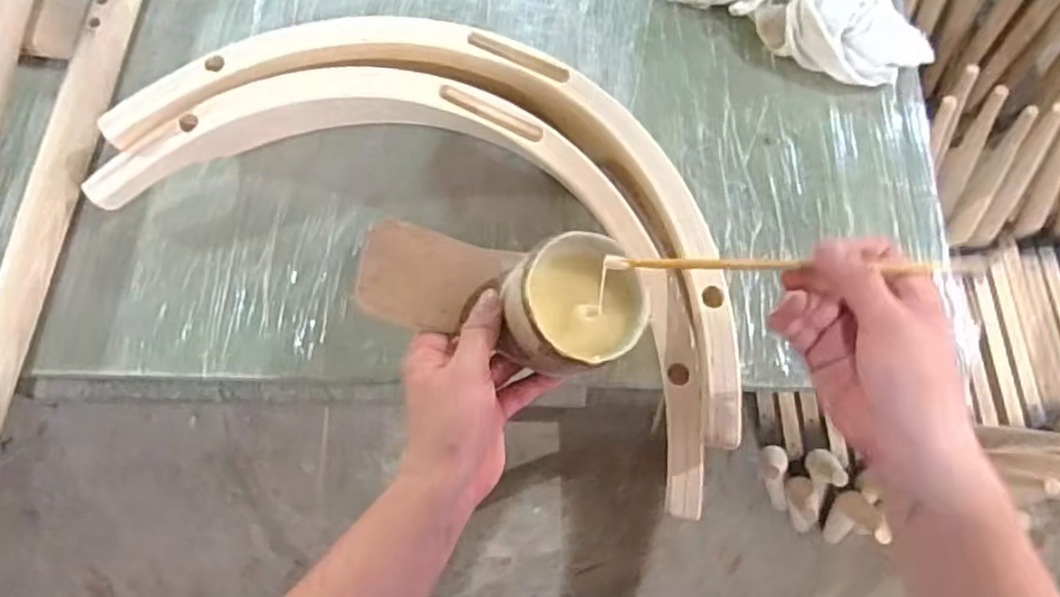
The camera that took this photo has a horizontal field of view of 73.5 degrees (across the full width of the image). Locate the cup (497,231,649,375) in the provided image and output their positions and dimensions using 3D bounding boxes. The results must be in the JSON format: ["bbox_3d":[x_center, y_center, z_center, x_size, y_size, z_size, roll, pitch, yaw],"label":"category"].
[{"bbox_3d":[0.025,0.004,0.428,0.081,0.059,0.085,0,73,0],"label":"cup"}]

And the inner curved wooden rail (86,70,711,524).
[{"bbox_3d":[-0.068,-0.057,0.533,0.507,0.050,0.207,28,72,9],"label":"inner curved wooden rail"}]

